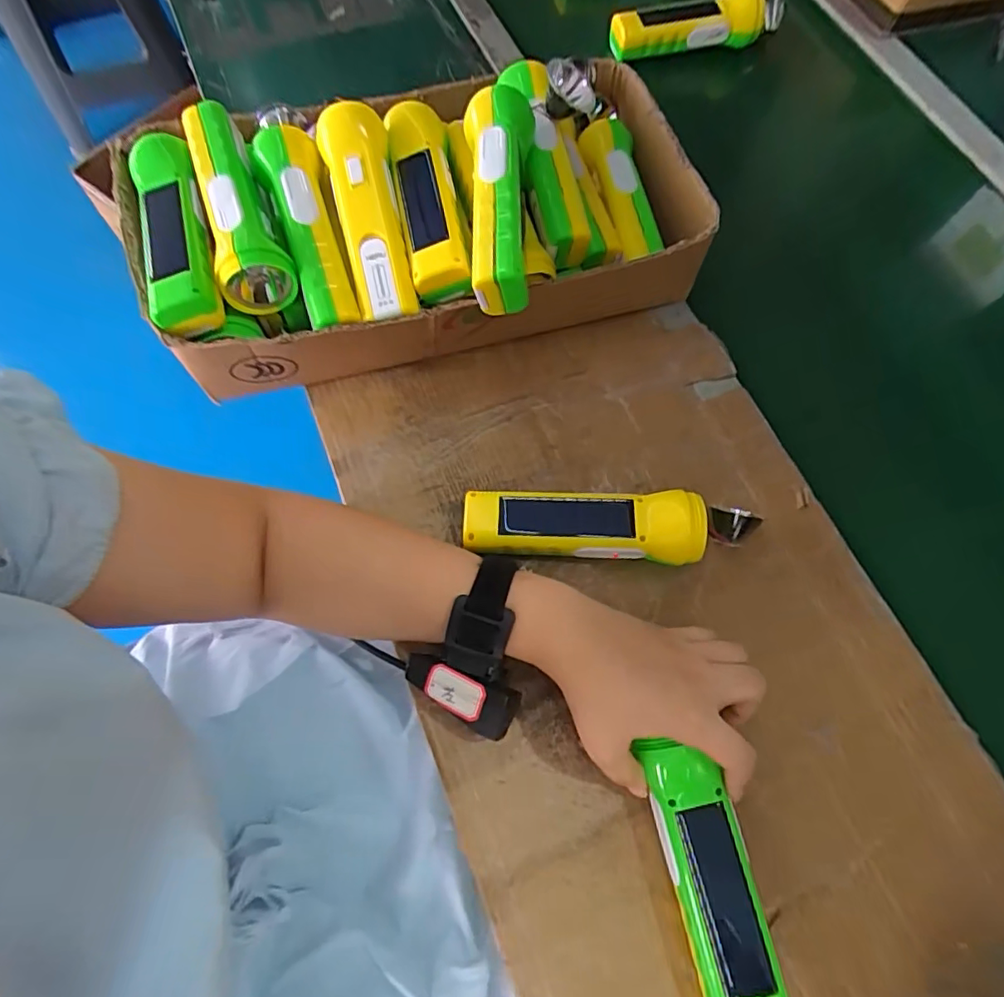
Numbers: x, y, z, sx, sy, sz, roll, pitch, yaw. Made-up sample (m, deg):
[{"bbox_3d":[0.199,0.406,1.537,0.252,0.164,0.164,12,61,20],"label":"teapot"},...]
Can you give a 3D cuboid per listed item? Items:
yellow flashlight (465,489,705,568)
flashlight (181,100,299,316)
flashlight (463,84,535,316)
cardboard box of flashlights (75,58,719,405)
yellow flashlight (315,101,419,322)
[{"bbox_3d":[0.056,0.021,0.390,0.163,0.042,0.044,3,68,-2],"label":"yellow flashlight"},{"bbox_3d":[-0.193,-0.217,0.408,0.049,0.050,0.159,-16,70,-10],"label":"flashlight"},{"bbox_3d":[-0.001,-0.217,0.389,0.046,0.046,0.170,0,68,-3],"label":"flashlight"},{"bbox_3d":[-0.056,-0.226,0.443,0.437,0.115,0.242,-14,70,-9],"label":"cardboard box of flashlights"},{"bbox_3d":[-0.097,-0.206,0.411,0.050,0.045,0.163,-13,83,-15],"label":"yellow flashlight"}]

